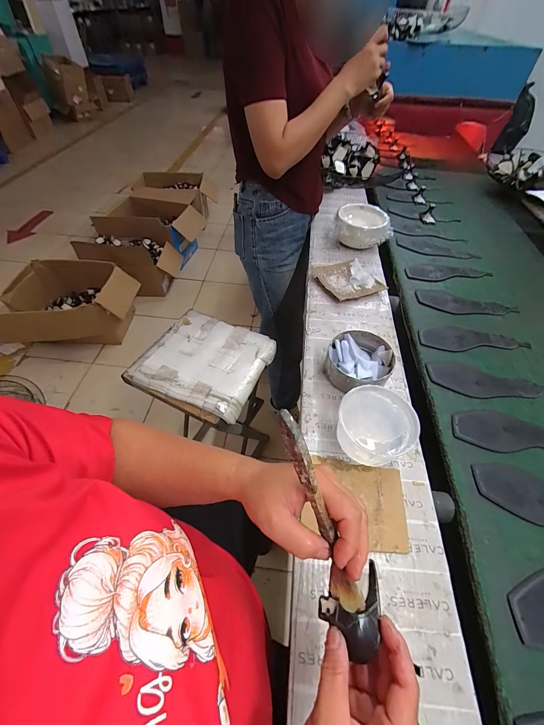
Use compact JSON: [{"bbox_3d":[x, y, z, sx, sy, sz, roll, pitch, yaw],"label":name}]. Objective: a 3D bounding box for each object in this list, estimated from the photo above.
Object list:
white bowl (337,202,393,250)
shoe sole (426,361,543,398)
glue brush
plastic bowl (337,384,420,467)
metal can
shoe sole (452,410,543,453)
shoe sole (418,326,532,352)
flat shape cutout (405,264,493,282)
[{"bbox_3d":[0.258,-0.379,0.842,0.149,0.082,0.150,2,52,-3],"label":"white bowl"},{"bbox_3d":[0.430,0.044,0.586,0.234,0.009,0.079,14,53,7],"label":"shoe sole"},{"bbox_3d":[0.038,0.121,0.236,0.015,0.185,0.023,-24,15,-21],"label":"glue brush"},{"bbox_3d":[0.159,0.103,0.470,0.111,0.068,0.122,2,52,-3],"label":"plastic bowl"},{"bbox_3d":[0.160,0.002,0.549,0.127,0.061,0.122,2,52,-3],"label":"metal can"},{"bbox_3d":[0.434,0.121,0.519,0.228,0.006,0.075,4,52,-2],"label":"shoe sole"},{"bbox_3d":[0.445,-0.054,0.665,0.230,0.010,0.072,-1,53,-6],"label":"shoe sole"},{"bbox_3d":[0.483,-0.248,0.820,0.235,0.008,0.067,-2,53,-6],"label":"flat shape cutout"}]

